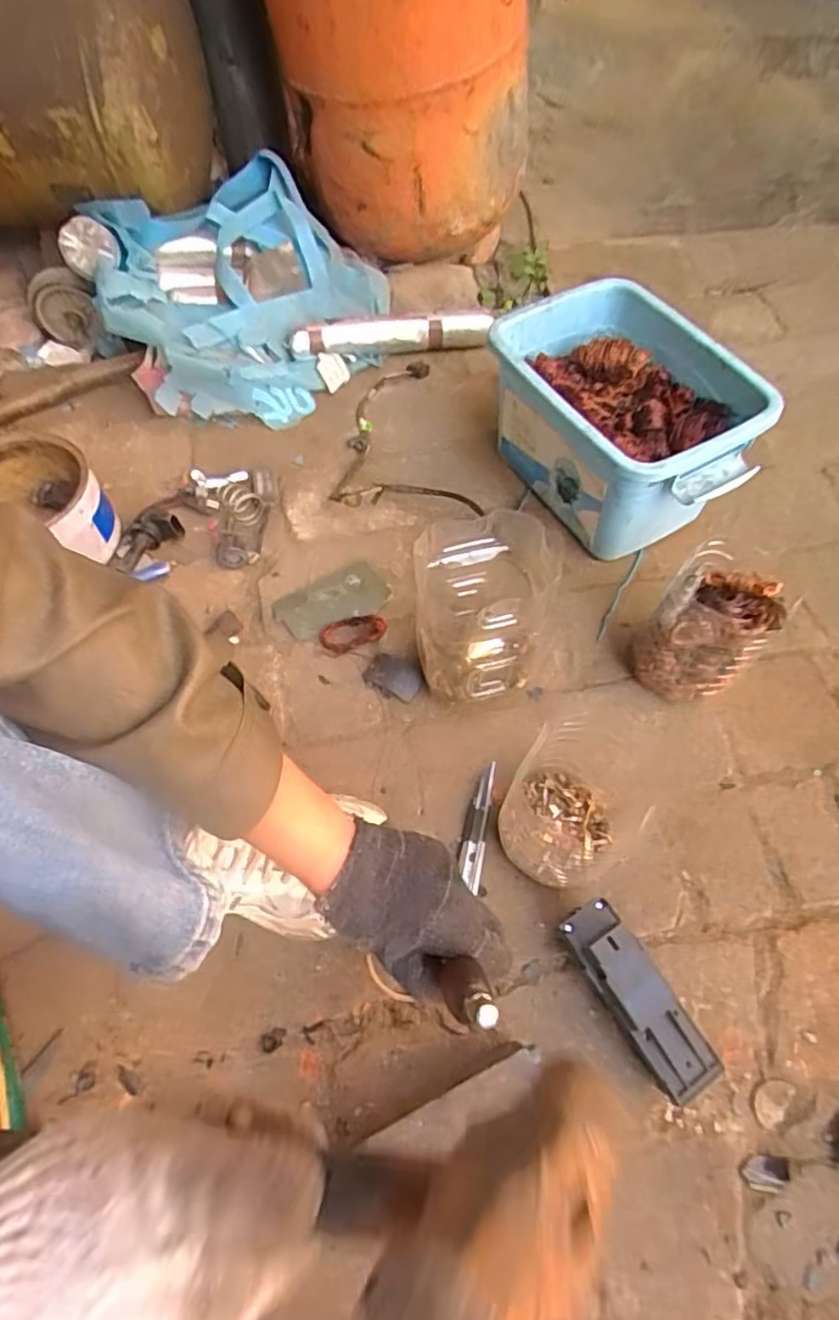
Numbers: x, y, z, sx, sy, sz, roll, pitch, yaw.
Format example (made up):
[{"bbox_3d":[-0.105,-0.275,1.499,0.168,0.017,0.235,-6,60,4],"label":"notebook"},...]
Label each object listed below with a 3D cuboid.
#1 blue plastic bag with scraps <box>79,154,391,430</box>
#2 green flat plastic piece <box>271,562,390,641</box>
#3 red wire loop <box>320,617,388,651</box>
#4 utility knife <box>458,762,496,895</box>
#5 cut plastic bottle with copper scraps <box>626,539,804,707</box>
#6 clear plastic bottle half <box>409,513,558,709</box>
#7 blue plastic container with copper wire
[{"bbox_3d":[-0.220,-0.457,0.847,0.341,0.164,0.295,-30,65,-14],"label":"blue plastic bag with scraps"},{"bbox_3d":[-0.094,-0.064,0.702,0.117,0.008,0.059,-23,63,-11],"label":"green flat plastic piece"},{"bbox_3d":[-0.069,-0.029,0.687,0.070,0.005,0.031,-17,89,-2],"label":"red wire loop"},{"bbox_3d":[0.052,0.146,0.592,0.022,0.010,0.109,10,62,7],"label":"utility knife"},{"bbox_3d":[0.259,-0.025,0.606,0.091,0.130,0.093,-1,61,1],"label":"cut plastic bottle with copper scraps"},{"bbox_3d":[0.053,-0.035,0.590,0.104,0.168,0.102,-1,61,1],"label":"clear plastic bottle half"},{"bbox_3d":[0.211,-0.249,0.717,0.200,0.159,0.279,-36,67,-17],"label":"blue plastic container with copper wire"}]

